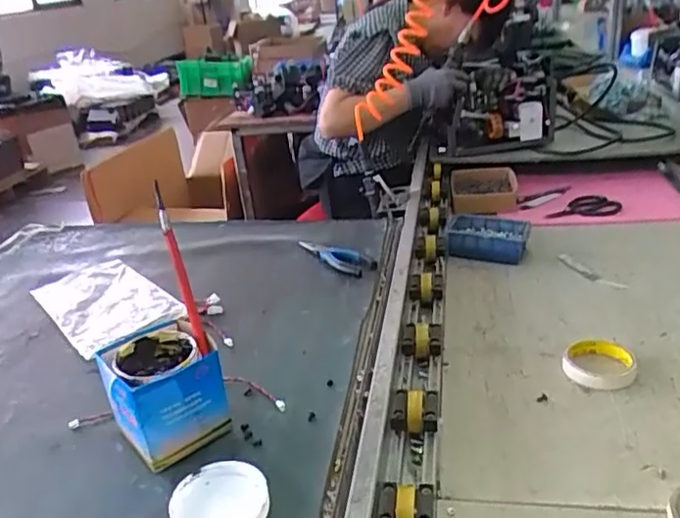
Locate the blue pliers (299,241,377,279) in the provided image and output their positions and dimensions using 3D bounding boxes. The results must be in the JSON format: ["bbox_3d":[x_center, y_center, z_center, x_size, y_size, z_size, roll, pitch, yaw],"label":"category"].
[{"bbox_3d":[-0.013,-0.002,0.993,0.154,0.014,0.059,17,33,40],"label":"blue pliers"}]

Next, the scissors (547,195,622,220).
[{"bbox_3d":[0.499,-0.111,1.271,0.158,0.025,0.077,-6,25,0],"label":"scissors"}]

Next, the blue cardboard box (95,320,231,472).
[{"bbox_3d":[-0.182,0.137,0.635,0.106,0.103,0.101,-20,29,-29],"label":"blue cardboard box"}]

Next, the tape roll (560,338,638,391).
[{"bbox_3d":[0.340,0.135,0.804,0.088,0.018,0.093,5,27,22],"label":"tape roll"}]

